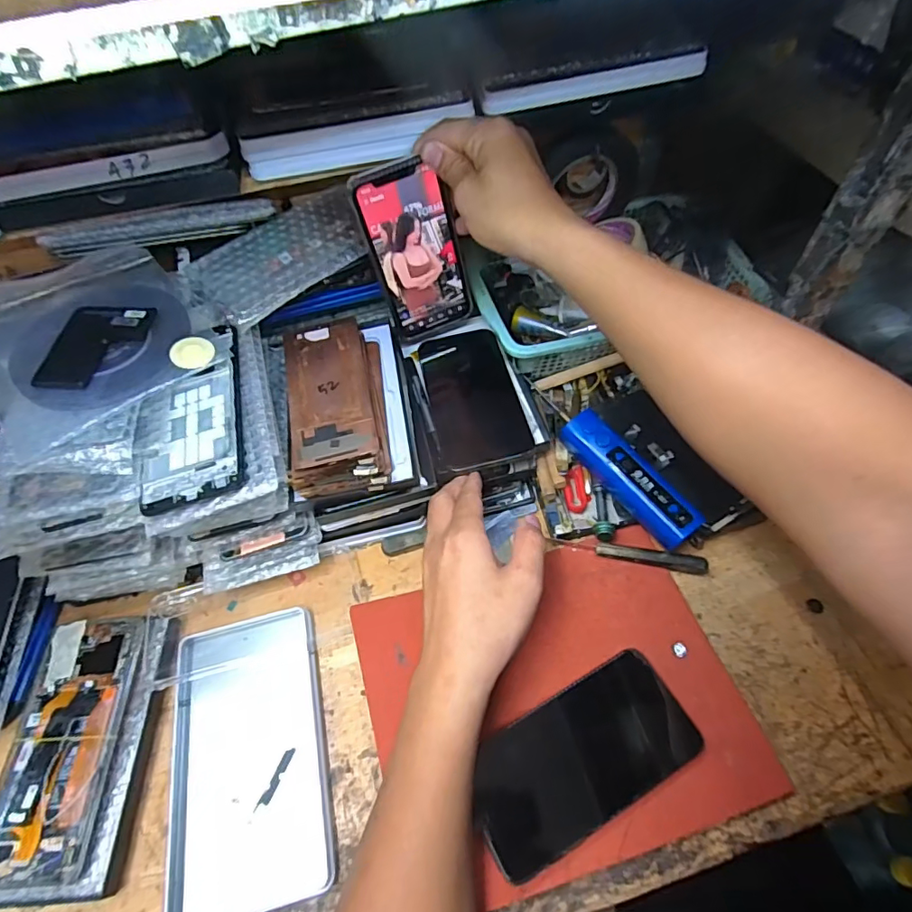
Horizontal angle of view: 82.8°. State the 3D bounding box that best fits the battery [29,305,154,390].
[{"bbox_3d":[-0.264,-0.082,0.380,0.060,0.009,0.078,4,61,0],"label":"battery"}]

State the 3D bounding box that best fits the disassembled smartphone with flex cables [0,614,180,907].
[{"bbox_3d":[-0.266,0.203,0.367,0.092,0.022,0.172,-3,57,1],"label":"disassembled smartphone with flex cables"}]

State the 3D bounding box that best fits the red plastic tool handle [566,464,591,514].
[{"bbox_3d":[0.109,0.029,0.466,0.019,0.009,0.043,-1,57,3],"label":"red plastic tool handle"}]

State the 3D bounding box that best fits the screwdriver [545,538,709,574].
[{"bbox_3d":[0.140,0.082,0.426,0.125,0.019,0.013,8,58,9],"label":"screwdriver"}]

